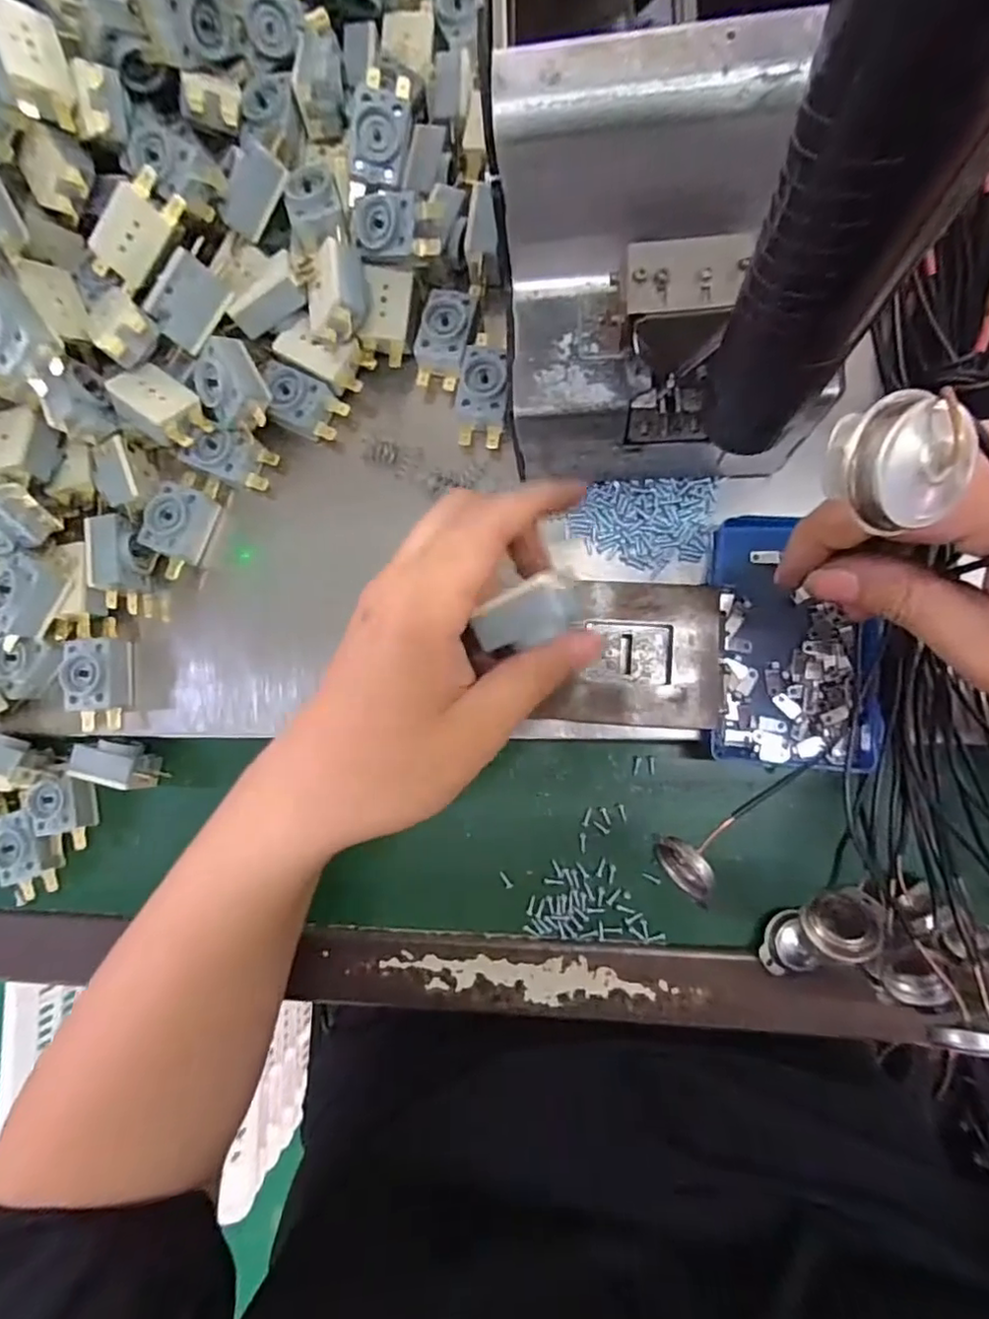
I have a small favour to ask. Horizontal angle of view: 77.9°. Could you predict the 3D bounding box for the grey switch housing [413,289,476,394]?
[{"bbox_3d":[-0.025,-0.166,0.316,0.027,0.012,0.046,14,88,8],"label":"grey switch housing"}]

